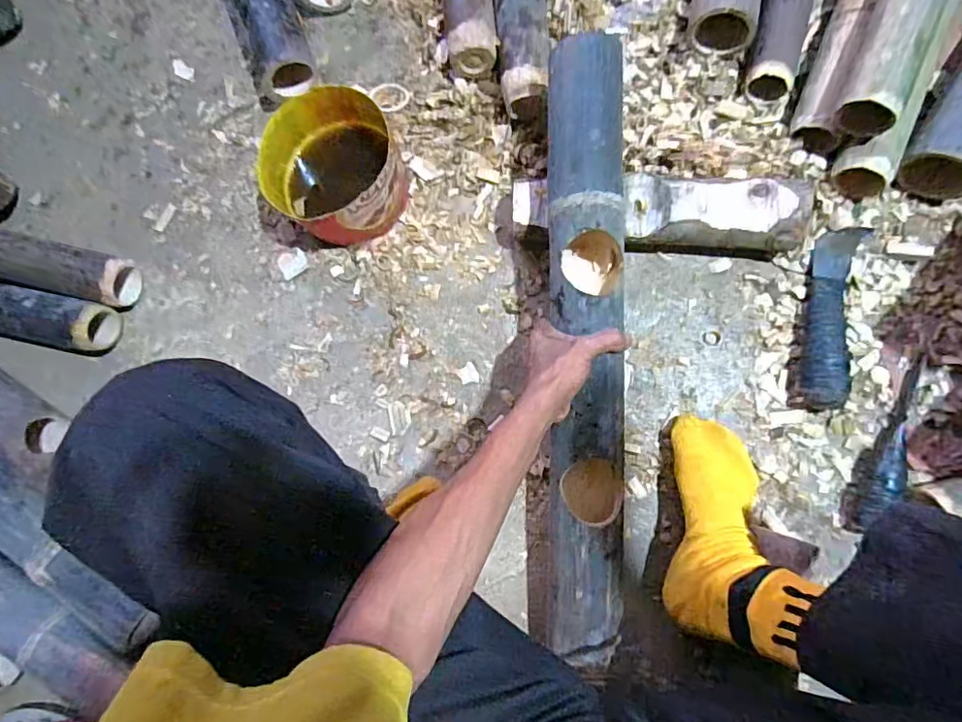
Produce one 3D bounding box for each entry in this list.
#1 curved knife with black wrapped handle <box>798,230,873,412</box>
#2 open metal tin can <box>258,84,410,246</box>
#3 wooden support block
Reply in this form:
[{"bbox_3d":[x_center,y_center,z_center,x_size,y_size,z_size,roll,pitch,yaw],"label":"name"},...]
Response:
[{"bbox_3d":[0.380,-0.052,0.585,0.053,0.034,0.206,11,85,8],"label":"curved knife with black wrapped handle"},{"bbox_3d":[-0.168,-0.224,0.645,0.152,0.091,0.148,-1,83,6],"label":"open metal tin can"},{"bbox_3d":[0.182,-0.165,0.612,0.330,0.067,0.074,4,84,7],"label":"wooden support block"}]

